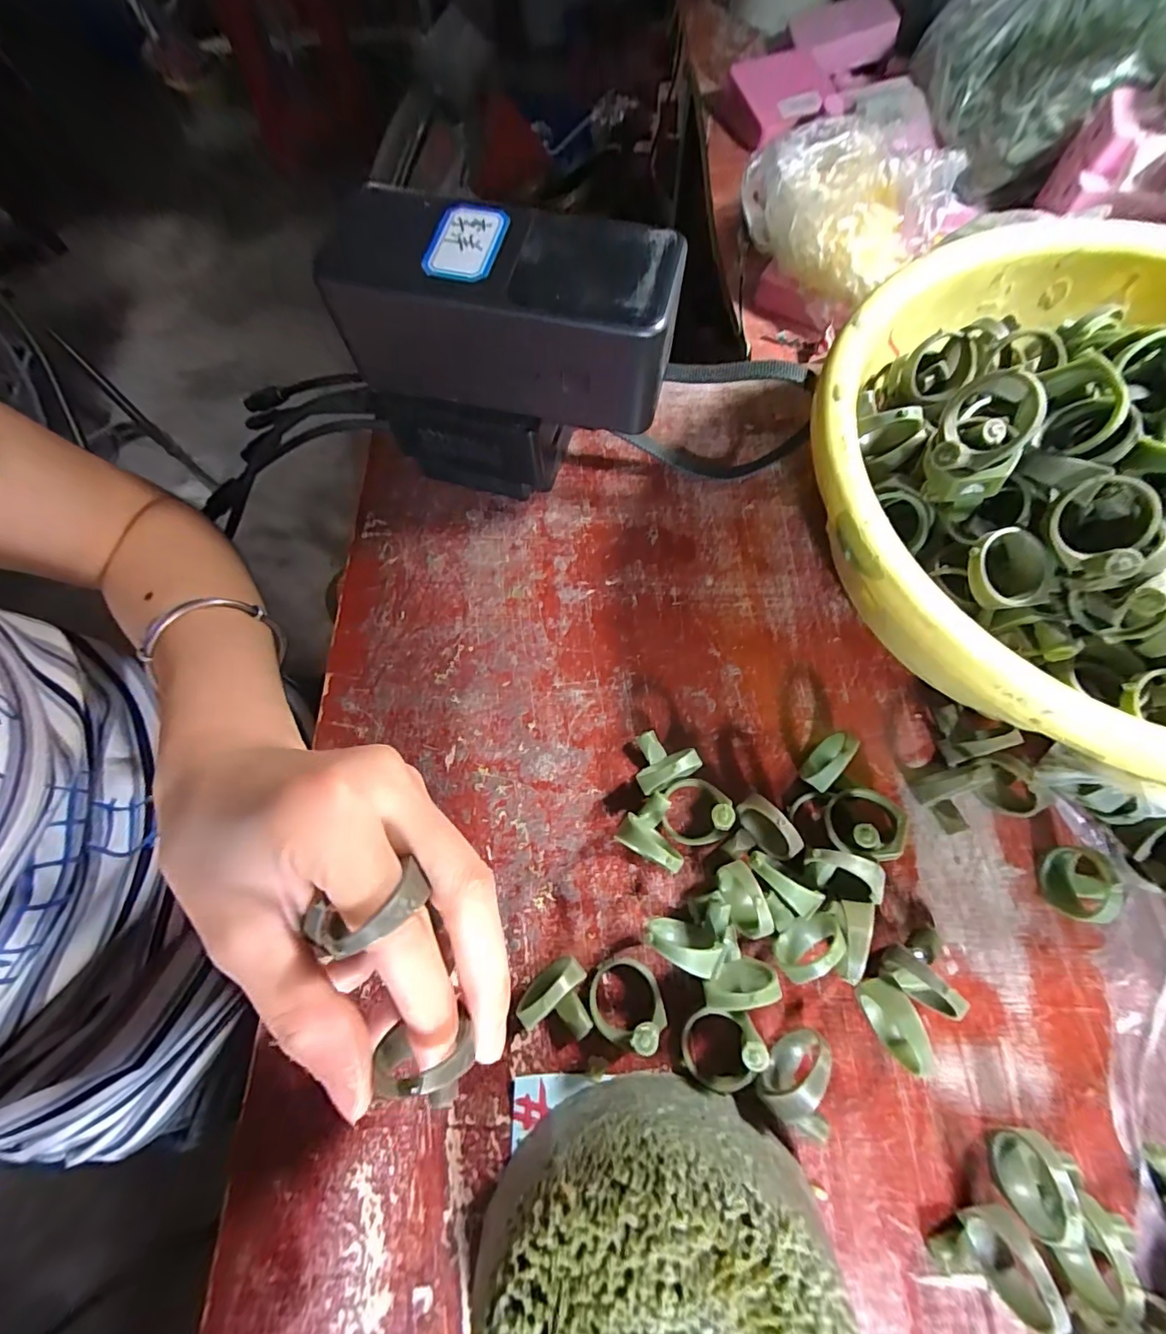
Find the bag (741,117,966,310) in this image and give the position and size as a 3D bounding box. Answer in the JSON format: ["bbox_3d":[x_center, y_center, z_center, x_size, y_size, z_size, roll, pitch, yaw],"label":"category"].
[{"bbox_3d":[0.160,-0.272,0.300,0.085,0.052,0.105,-33,73,-9],"label":"bag"}]

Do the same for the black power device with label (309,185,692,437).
[{"bbox_3d":[-0.030,-0.139,0.201,0.130,0.053,0.053,12,70,7],"label":"black power device with label"}]

